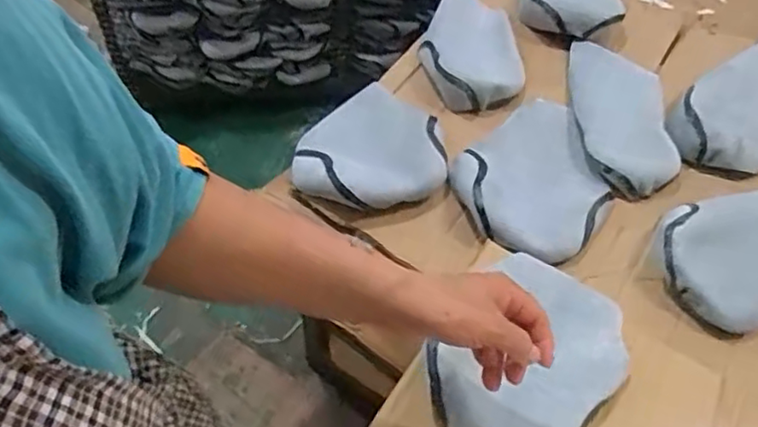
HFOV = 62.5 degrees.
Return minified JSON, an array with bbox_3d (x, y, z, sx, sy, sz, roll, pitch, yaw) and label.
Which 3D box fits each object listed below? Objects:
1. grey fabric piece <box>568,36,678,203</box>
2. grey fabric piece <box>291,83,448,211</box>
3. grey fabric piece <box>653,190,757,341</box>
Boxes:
[{"bbox_3d":[0.361,-0.167,0.936,0.125,0.054,0.300,3,58,-3],"label":"grey fabric piece"},{"bbox_3d":[-0.019,-0.099,0.885,0.205,0.061,0.255,-3,52,-7],"label":"grey fabric piece"},{"bbox_3d":[0.490,0.043,0.831,0.272,0.054,0.172,-25,63,-19],"label":"grey fabric piece"}]

